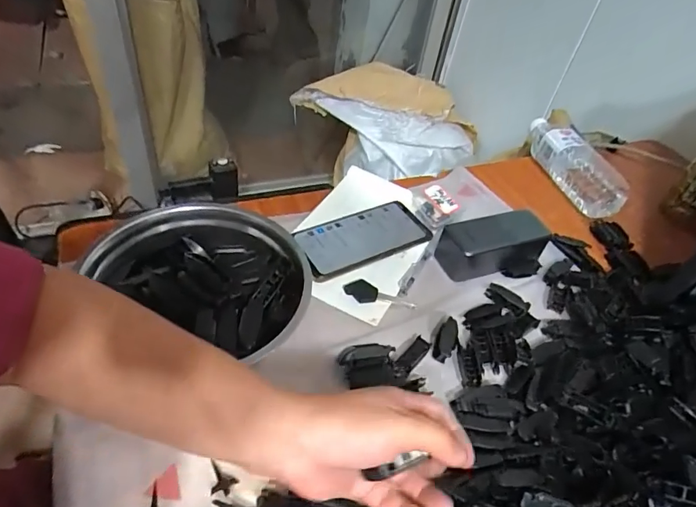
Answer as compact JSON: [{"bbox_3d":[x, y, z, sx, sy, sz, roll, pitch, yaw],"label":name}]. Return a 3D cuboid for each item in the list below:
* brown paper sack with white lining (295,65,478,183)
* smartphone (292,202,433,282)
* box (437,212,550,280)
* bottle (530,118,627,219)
[{"bbox_3d":[0.099,-0.340,1.283,0.487,0.299,0.169,21,45,11],"label":"brown paper sack with white lining"},{"bbox_3d":[0.021,-0.019,0.553,0.162,0.008,0.075,-19,56,-24],"label":"smartphone"},{"bbox_3d":[0.177,-0.011,0.553,0.129,0.046,0.059,-12,46,-18],"label":"box"},{"bbox_3d":[0.339,-0.139,0.697,0.061,0.078,0.204,-14,57,-19],"label":"bottle"}]

